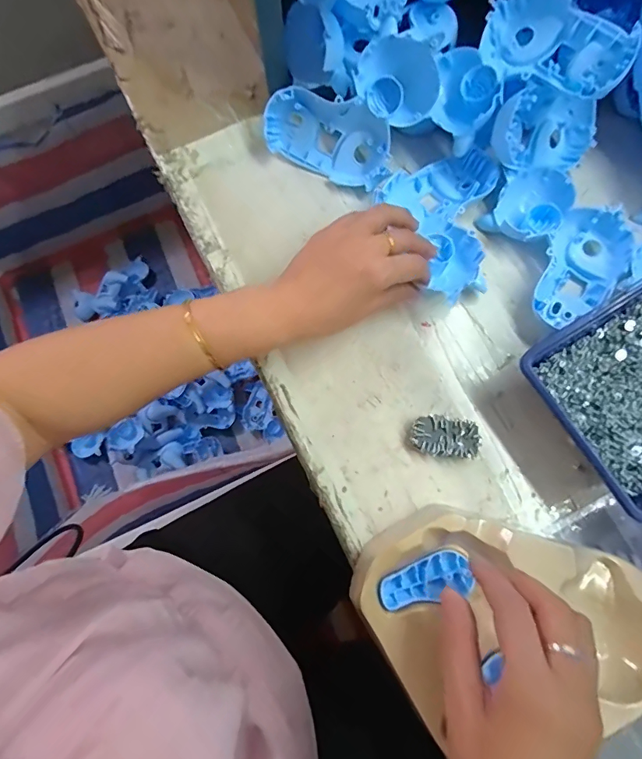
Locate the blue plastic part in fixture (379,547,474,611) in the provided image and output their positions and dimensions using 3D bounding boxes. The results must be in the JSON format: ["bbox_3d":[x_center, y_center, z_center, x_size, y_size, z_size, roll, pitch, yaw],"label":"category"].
[{"bbox_3d":[0.075,0.145,0.320,0.069,0.011,0.032,-14,76,-9],"label":"blue plastic part in fixture"}]

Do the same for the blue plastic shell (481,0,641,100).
[{"bbox_3d":[0.187,-0.269,0.358,0.118,0.046,0.068,32,78,8],"label":"blue plastic shell"}]

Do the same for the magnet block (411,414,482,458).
[{"bbox_3d":[0.102,0.047,0.364,0.054,0.019,0.031,8,76,2],"label":"magnet block"}]

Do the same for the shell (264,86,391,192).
[{"bbox_3d":[0.007,-0.224,0.411,0.120,0.067,0.042,12,44,-2],"label":"shell"}]

